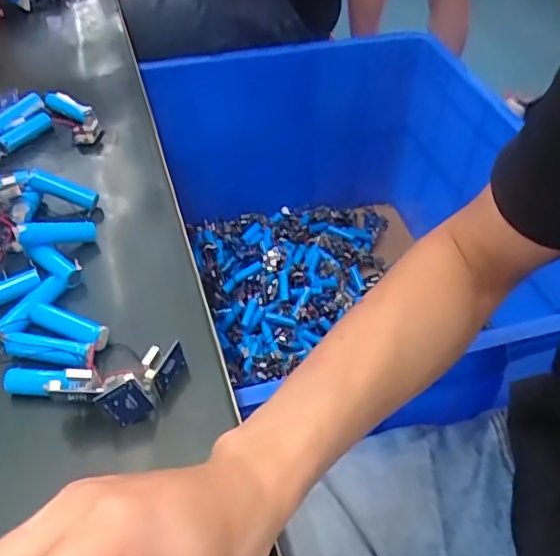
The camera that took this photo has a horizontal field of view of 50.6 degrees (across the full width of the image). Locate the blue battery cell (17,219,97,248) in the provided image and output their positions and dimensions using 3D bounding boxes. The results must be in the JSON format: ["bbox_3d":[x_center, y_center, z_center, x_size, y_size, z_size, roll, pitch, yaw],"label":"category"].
[{"bbox_3d":[-0.154,-0.033,0.412,0.052,0.018,0.017,-9,42,-39],"label":"blue battery cell"}]

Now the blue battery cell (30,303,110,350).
[{"bbox_3d":[-0.127,0.028,0.354,0.050,0.012,0.014,19,48,18],"label":"blue battery cell"}]

